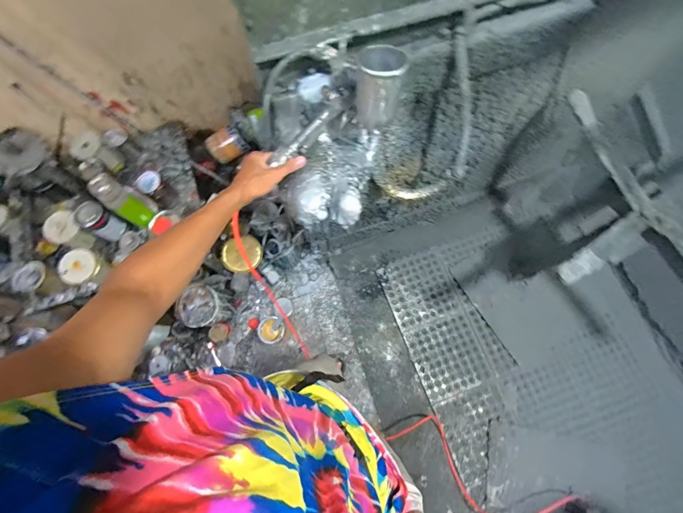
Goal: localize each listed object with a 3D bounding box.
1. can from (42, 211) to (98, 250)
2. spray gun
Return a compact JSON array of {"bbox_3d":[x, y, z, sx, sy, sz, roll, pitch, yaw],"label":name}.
[{"bbox_3d":[-0.786,-0.071,0.915,0.086,0.086,0.091,0,76,-2],"label":"can"},{"bbox_3d":[-0.006,-0.256,0.569,0.272,0.098,0.098,-27,69,25],"label":"spray gun"}]

